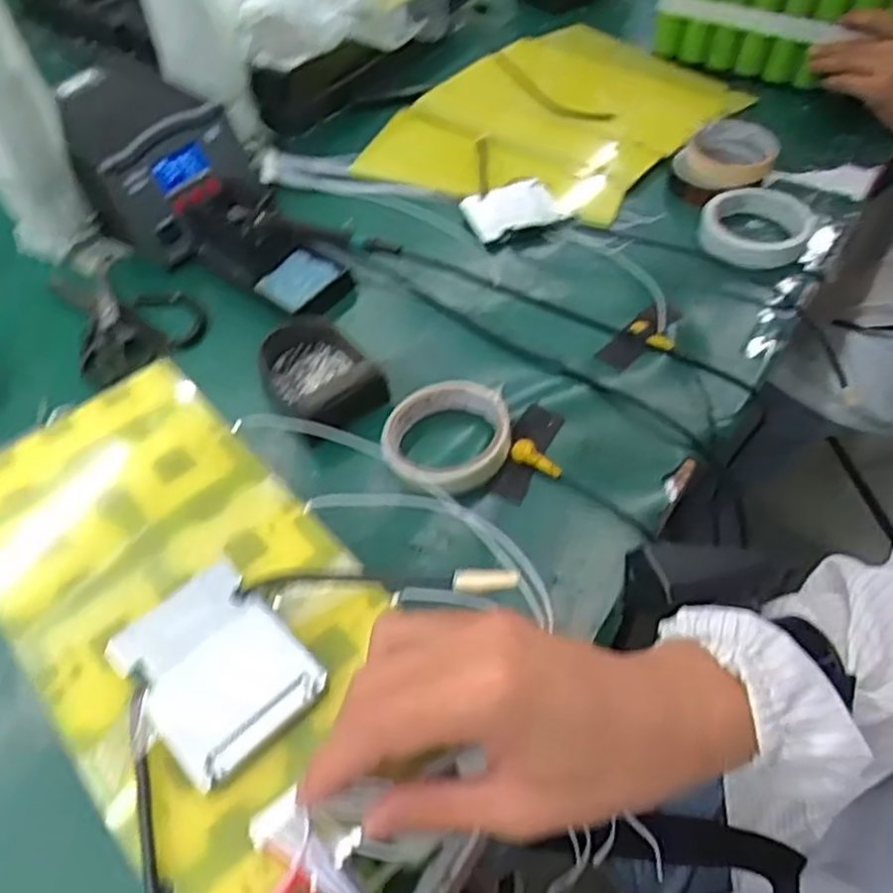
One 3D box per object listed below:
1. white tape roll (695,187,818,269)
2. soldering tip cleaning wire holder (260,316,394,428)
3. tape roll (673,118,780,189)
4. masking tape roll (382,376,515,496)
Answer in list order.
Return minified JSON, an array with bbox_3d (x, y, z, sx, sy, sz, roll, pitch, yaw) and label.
[{"bbox_3d":[0.281,-0.202,0.683,0.094,0.019,0.106,21,56,17],"label":"white tape roll"},{"bbox_3d":[-0.102,-0.060,0.594,0.077,0.036,0.113,-33,58,-22],"label":"soldering tip cleaning wire holder"},{"bbox_3d":[0.276,-0.286,0.744,0.090,0.033,0.105,15,54,12],"label":"tape roll"},{"bbox_3d":[0.000,-0.008,0.547,0.090,0.026,0.089,-1,52,1],"label":"masking tape roll"}]

